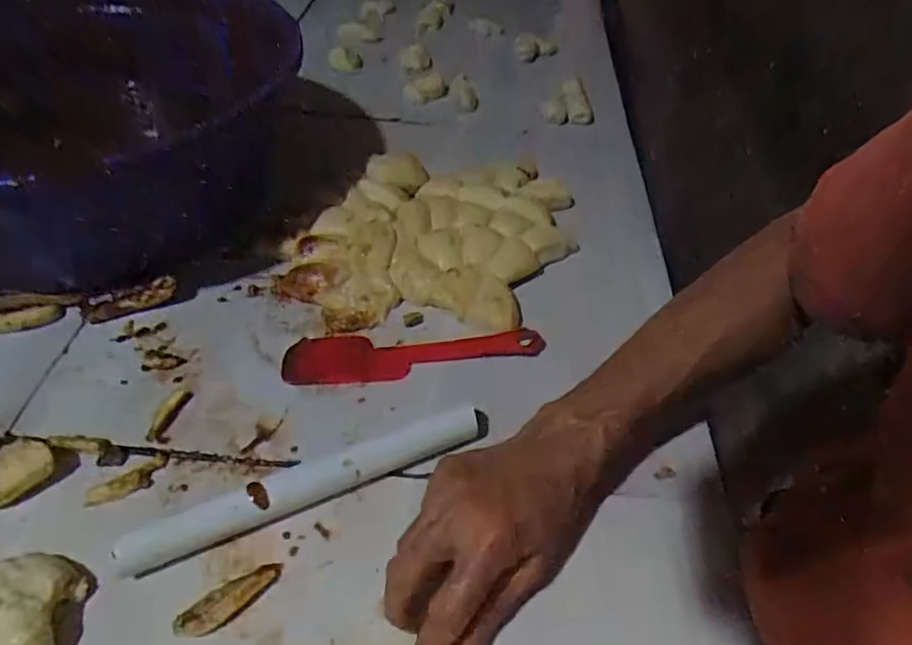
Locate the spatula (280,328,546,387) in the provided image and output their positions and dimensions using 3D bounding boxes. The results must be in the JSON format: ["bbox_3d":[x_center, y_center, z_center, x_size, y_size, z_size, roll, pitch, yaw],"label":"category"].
[{"bbox_3d":[-0.032,0.023,0.481,0.205,0.011,0.047,-2,45,-6],"label":"spatula"}]

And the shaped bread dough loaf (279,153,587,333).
[{"bbox_3d":[-0.017,-0.090,0.583,0.266,0.033,0.256,3,45,-1],"label":"shaped bread dough loaf"}]

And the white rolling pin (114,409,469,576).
[{"bbox_3d":[-0.092,0.103,0.389,0.227,0.028,0.026,-18,49,-21],"label":"white rolling pin"}]

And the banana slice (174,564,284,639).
[{"bbox_3d":[-0.128,0.158,0.345,0.060,0.011,0.019,-29,53,-29],"label":"banana slice"}]

